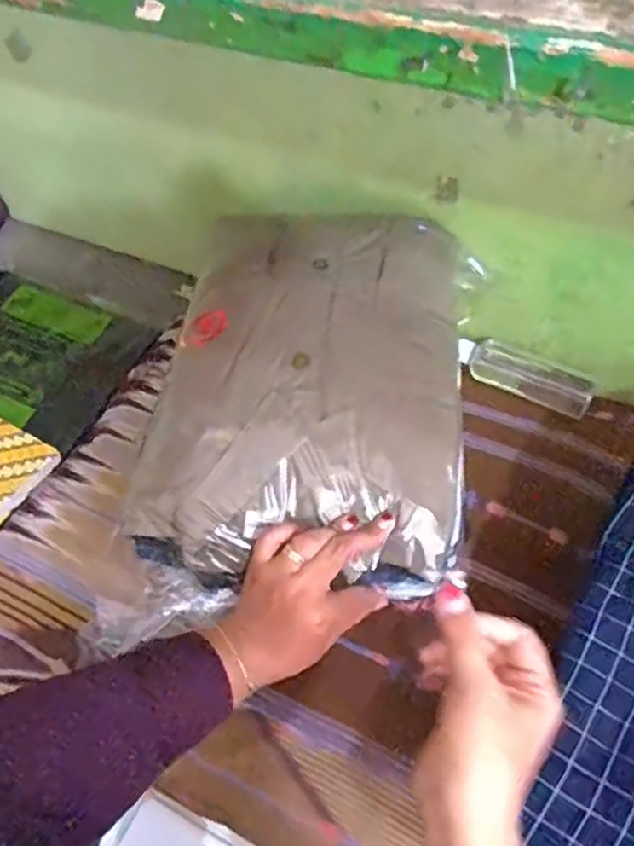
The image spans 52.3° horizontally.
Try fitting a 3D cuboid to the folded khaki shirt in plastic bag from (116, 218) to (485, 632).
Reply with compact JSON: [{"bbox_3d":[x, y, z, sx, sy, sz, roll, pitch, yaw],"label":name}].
[{"bbox_3d":[-0.006,-0.023,0.547,0.256,0.109,0.347,6,54,7],"label":"folded khaki shirt in plastic bag"}]

